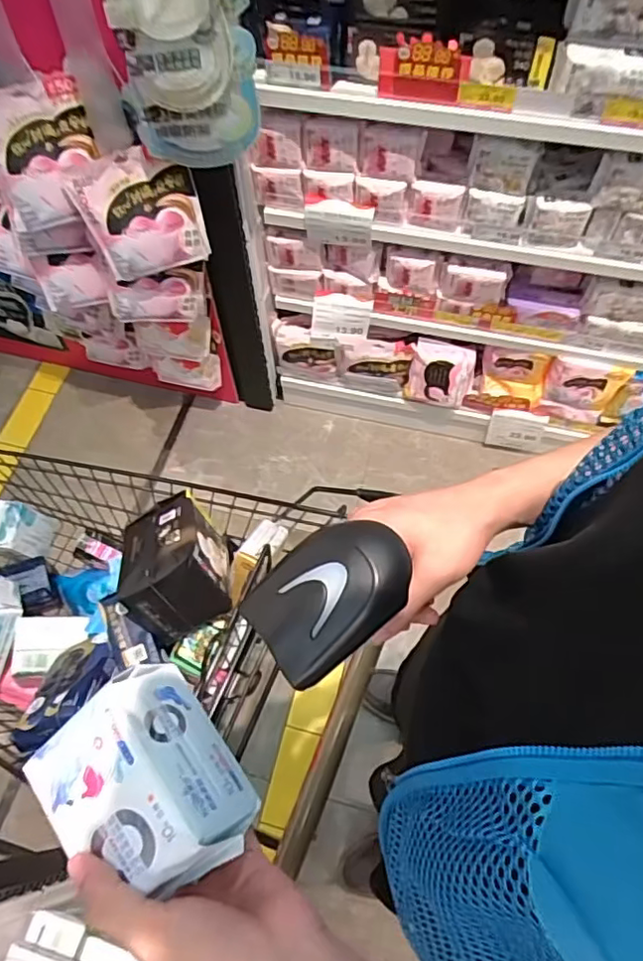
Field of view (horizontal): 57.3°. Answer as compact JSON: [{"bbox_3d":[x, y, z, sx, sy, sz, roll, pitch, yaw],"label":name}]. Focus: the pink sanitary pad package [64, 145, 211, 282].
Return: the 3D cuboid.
[{"bbox_3d":[-0.362,-0.534,1.189,0.225,0.224,0.063,-16,30,-3],"label":"pink sanitary pad package"}]

